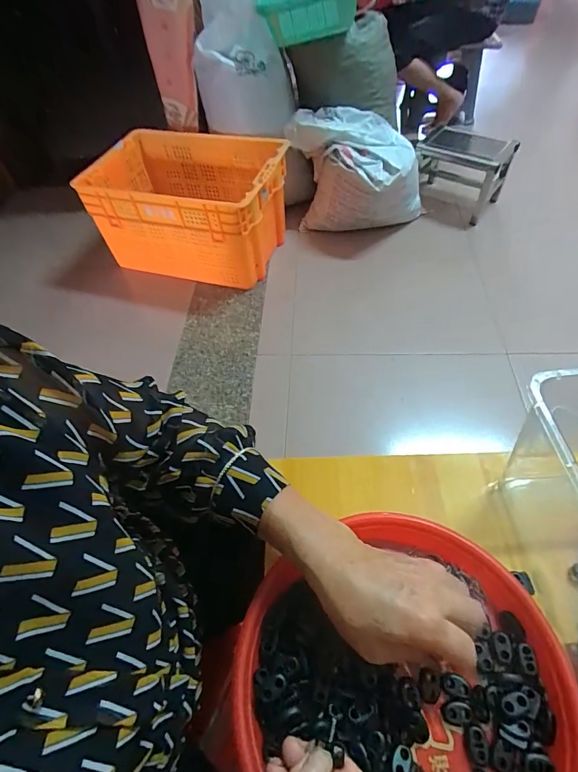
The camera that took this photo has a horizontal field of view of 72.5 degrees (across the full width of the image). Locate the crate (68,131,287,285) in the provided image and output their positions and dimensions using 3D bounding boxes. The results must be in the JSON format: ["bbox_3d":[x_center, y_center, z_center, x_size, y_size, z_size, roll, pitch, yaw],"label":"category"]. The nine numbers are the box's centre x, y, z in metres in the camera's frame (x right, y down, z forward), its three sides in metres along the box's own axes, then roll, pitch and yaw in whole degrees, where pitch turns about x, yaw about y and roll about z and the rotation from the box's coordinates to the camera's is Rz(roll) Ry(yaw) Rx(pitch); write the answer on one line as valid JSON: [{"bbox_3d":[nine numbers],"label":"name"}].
[{"bbox_3d":[-0.344,-0.623,1.349,0.647,0.287,0.408,15,58,15],"label":"crate"}]

